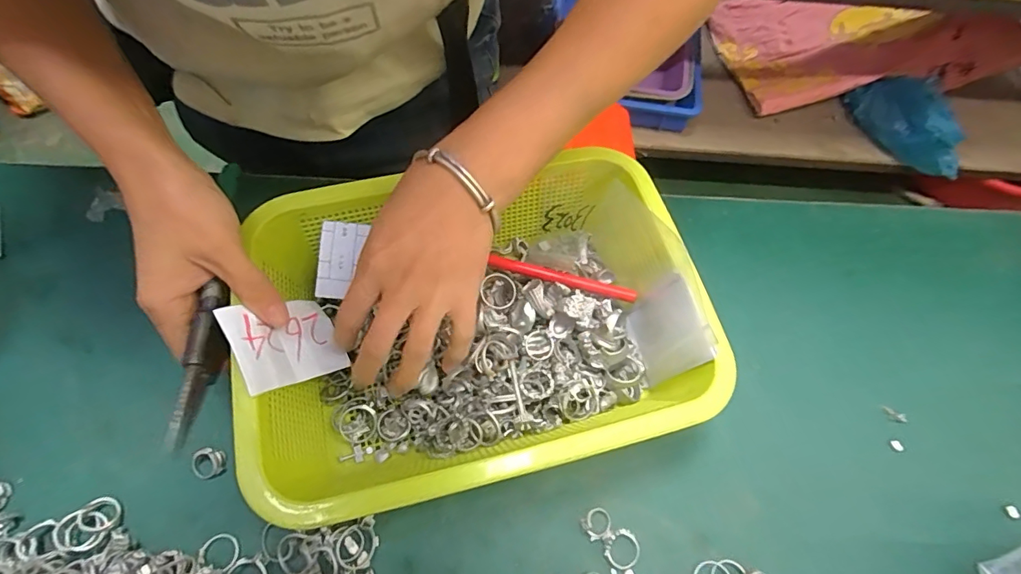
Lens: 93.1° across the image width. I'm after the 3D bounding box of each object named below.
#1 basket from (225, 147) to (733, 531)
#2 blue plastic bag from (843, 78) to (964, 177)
[{"bbox_3d":[-0.035,0.026,0.312,0.287,0.093,0.185,-11,60,-11],"label":"basket"},{"bbox_3d":[0.911,-0.386,1.111,0.082,0.143,0.287,-27,66,-15],"label":"blue plastic bag"}]

